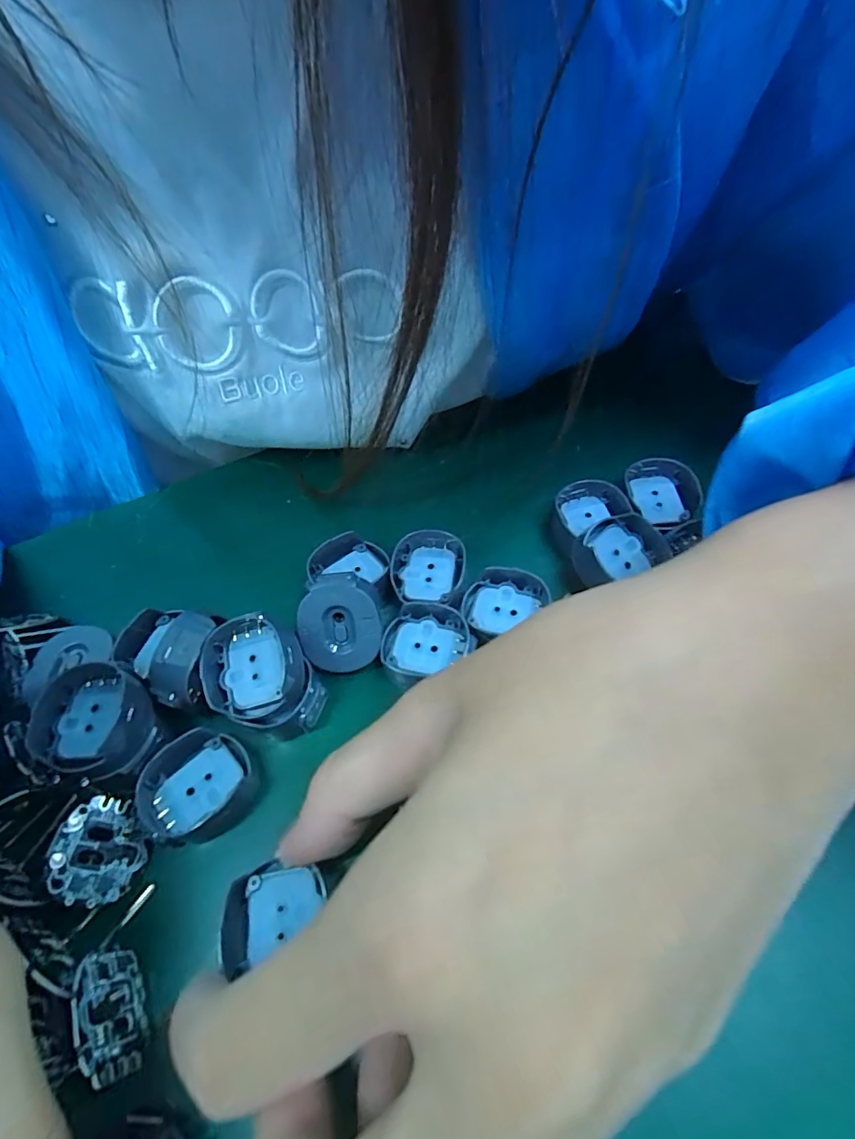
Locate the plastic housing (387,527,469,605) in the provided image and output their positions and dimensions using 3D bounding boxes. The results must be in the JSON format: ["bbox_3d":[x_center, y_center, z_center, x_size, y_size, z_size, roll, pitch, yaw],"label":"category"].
[{"bbox_3d":[0.000,-0.001,0.172,0.025,0.005,0.026,-2,56,3],"label":"plastic housing"}]

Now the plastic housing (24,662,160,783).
[{"bbox_3d":[-0.092,0.043,0.140,0.031,0.013,0.028,16,59,15],"label":"plastic housing"}]

